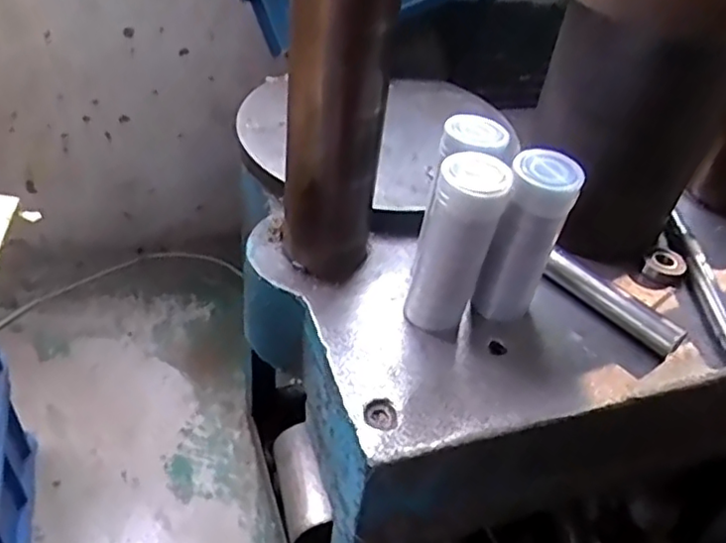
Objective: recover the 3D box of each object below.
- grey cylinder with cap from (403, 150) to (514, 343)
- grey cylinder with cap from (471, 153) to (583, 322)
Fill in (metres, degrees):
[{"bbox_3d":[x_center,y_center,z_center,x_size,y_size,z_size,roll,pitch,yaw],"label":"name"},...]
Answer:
[{"bbox_3d":[0.056,-0.010,0.412,0.044,0.129,0.034,11,41,4],"label":"grey cylinder with cap"},{"bbox_3d":[0.104,-0.015,0.426,0.041,0.126,0.035,21,43,15],"label":"grey cylinder with cap"}]

